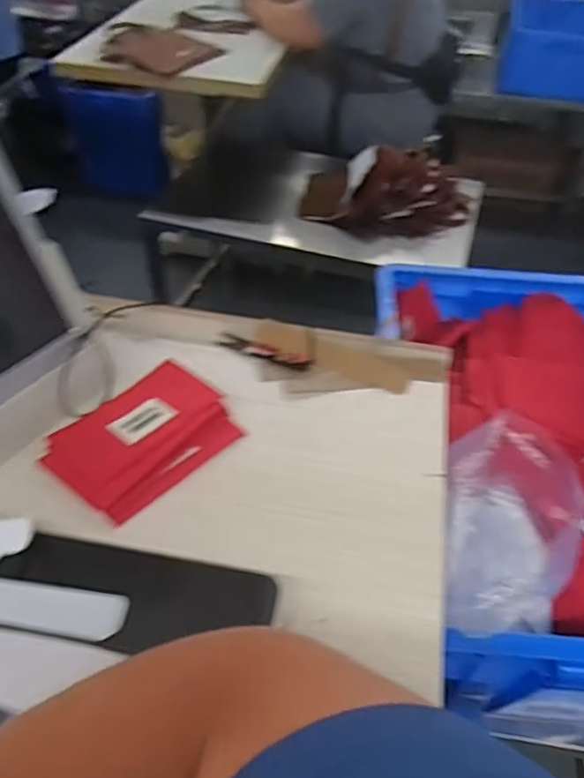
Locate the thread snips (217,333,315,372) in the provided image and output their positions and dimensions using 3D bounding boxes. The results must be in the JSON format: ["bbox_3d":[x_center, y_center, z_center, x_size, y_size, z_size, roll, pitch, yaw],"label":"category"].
[{"bbox_3d":[-0.029,-0.037,0.615,0.104,0.011,0.020,19,48,16],"label":"thread snips"}]

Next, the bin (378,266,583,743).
[{"bbox_3d":[0.281,0.078,0.703,0.347,0.230,0.531,4,46,2],"label":"bin"}]

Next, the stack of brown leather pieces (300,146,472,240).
[{"bbox_3d":[0.237,-0.501,1.499,0.424,0.151,0.232,10,46,8],"label":"stack of brown leather pieces"}]

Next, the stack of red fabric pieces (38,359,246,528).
[{"bbox_3d":[-0.130,0.040,0.527,0.114,0.015,0.151,34,54,28],"label":"stack of red fabric pieces"}]

